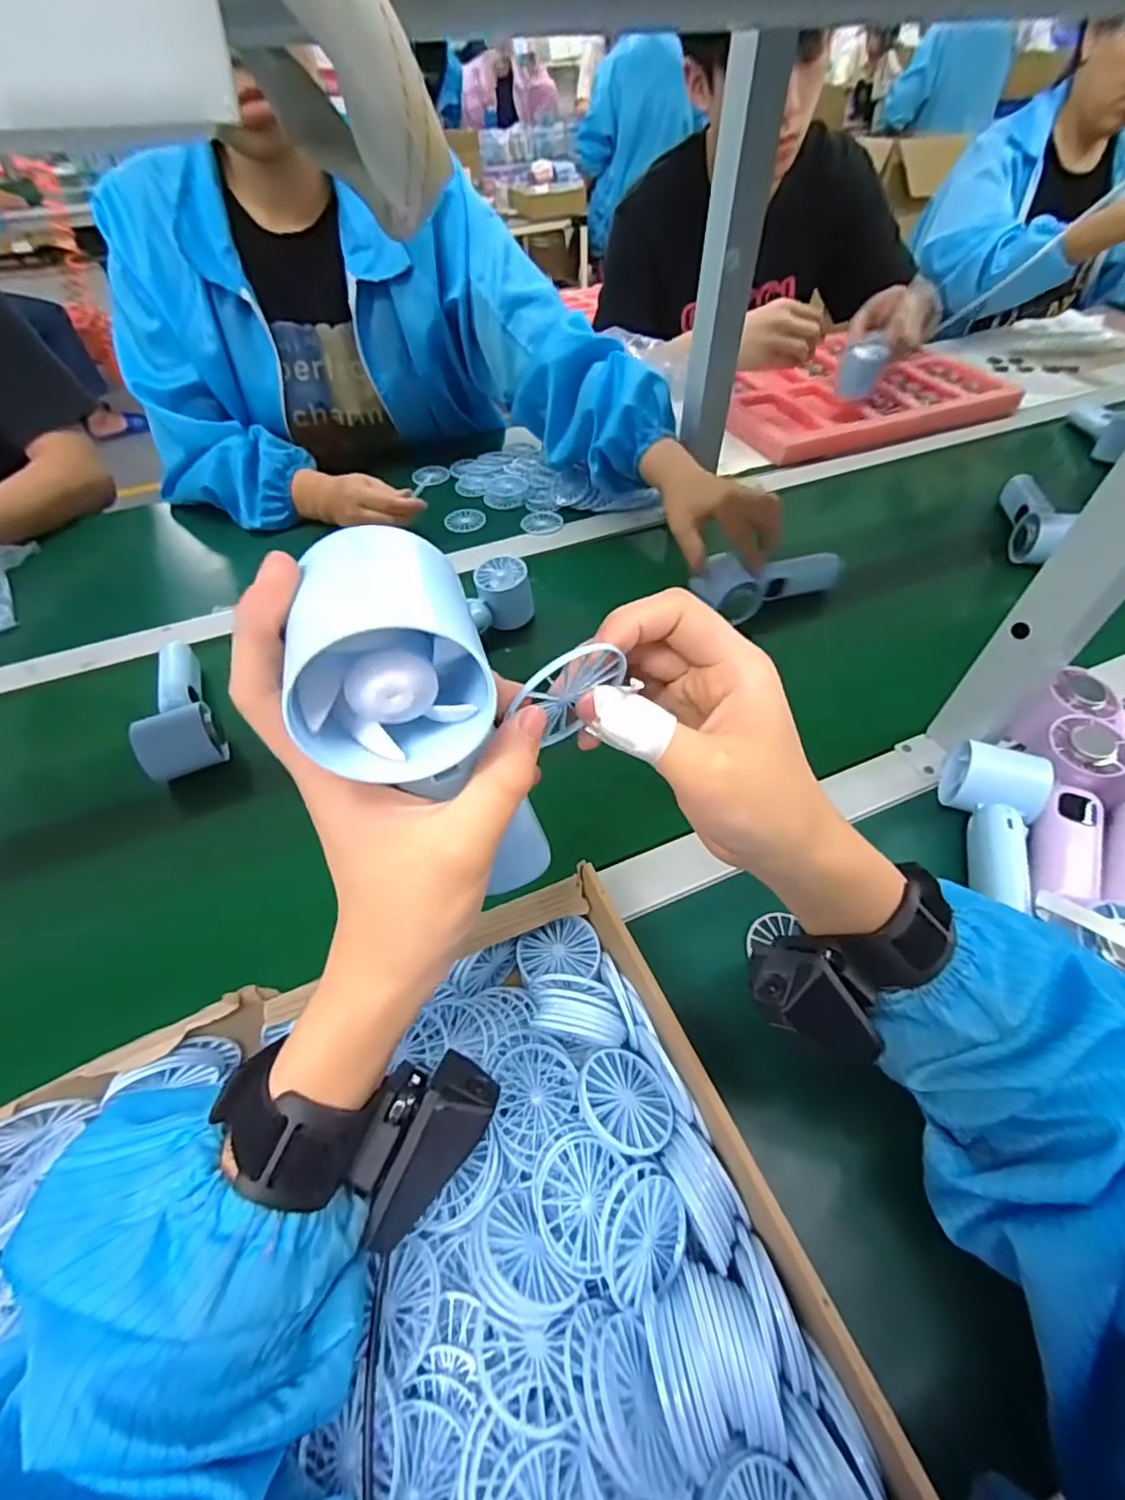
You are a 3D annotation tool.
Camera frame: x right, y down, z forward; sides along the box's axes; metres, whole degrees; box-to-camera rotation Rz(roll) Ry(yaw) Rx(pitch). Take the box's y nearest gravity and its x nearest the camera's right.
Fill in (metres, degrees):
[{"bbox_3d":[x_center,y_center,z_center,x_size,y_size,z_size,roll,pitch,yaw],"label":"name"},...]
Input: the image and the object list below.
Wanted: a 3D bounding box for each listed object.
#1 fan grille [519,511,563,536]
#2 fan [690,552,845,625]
[{"bbox_3d":[-0.025,-0.282,0.730,0.051,0.008,0.051,0,50,0],"label":"fan grille"},{"bbox_3d":[0.206,-0.176,0.611,0.153,0.049,0.059,-18,52,-14],"label":"fan"}]

